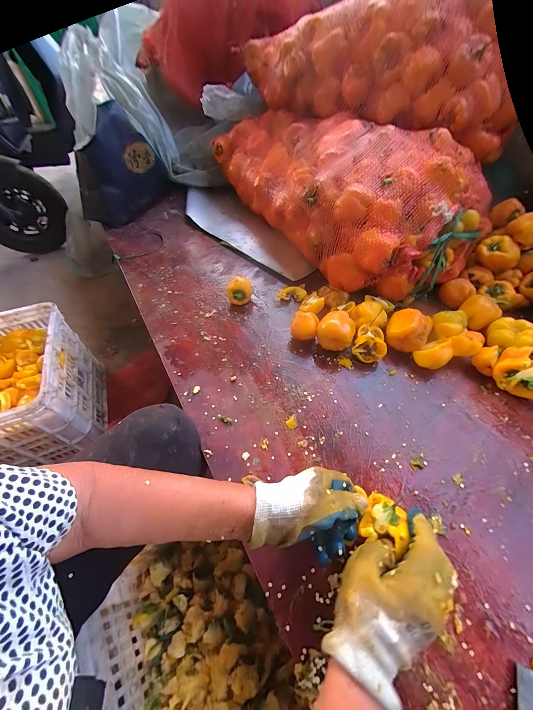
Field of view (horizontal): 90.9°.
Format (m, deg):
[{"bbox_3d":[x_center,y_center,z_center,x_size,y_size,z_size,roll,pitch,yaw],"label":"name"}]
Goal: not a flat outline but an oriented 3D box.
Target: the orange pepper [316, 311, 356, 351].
[{"bbox_3d":[0.136,-0.043,0.513,0.065,0.066,0.058,22,56,18],"label":"orange pepper"}]

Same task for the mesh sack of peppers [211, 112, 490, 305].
[{"bbox_3d":[0.140,-0.471,0.699,0.320,0.218,0.771,-26,56,-17],"label":"mesh sack of peppers"}]

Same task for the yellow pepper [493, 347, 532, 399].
[{"bbox_3d":[0.434,0.029,0.447,0.078,0.067,0.067,19,56,16],"label":"yellow pepper"}]

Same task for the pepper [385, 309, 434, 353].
[{"bbox_3d":[0.274,-0.049,0.510,0.073,0.056,0.061,24,57,19],"label":"pepper"}]

